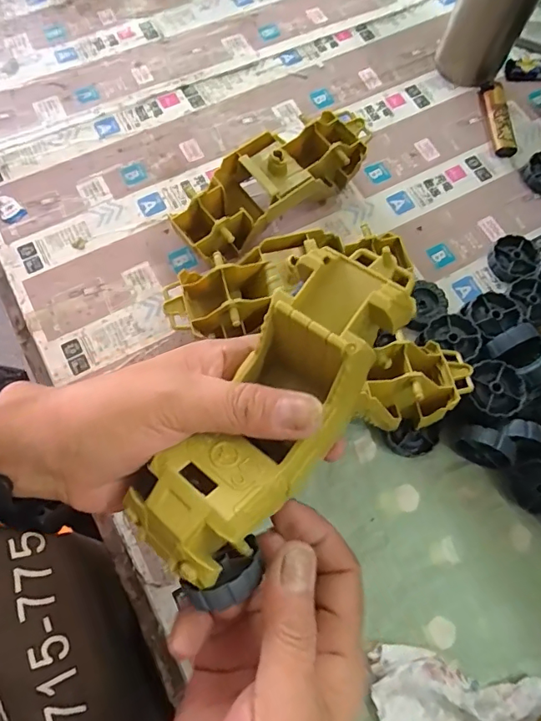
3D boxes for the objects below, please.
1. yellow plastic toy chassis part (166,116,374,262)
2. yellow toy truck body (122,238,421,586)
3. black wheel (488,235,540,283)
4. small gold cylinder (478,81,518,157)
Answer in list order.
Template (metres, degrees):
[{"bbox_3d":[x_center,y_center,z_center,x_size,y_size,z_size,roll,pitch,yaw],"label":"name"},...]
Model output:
[{"bbox_3d":[0.007,-0.140,0.383,0.178,0.050,0.061,-34,73,-13],"label":"yellow plastic toy chassis part"},{"bbox_3d":[0.008,0.017,0.219,0.058,0.052,0.167,36,81,12],"label":"yellow toy truck body"},{"bbox_3d":[0.199,-0.083,0.393,0.038,0.012,0.036,0,69,-1],"label":"black wheel"},{"bbox_3d":[0.210,-0.225,0.445,0.020,0.014,0.083,-1,69,-2],"label":"small gold cylinder"}]

